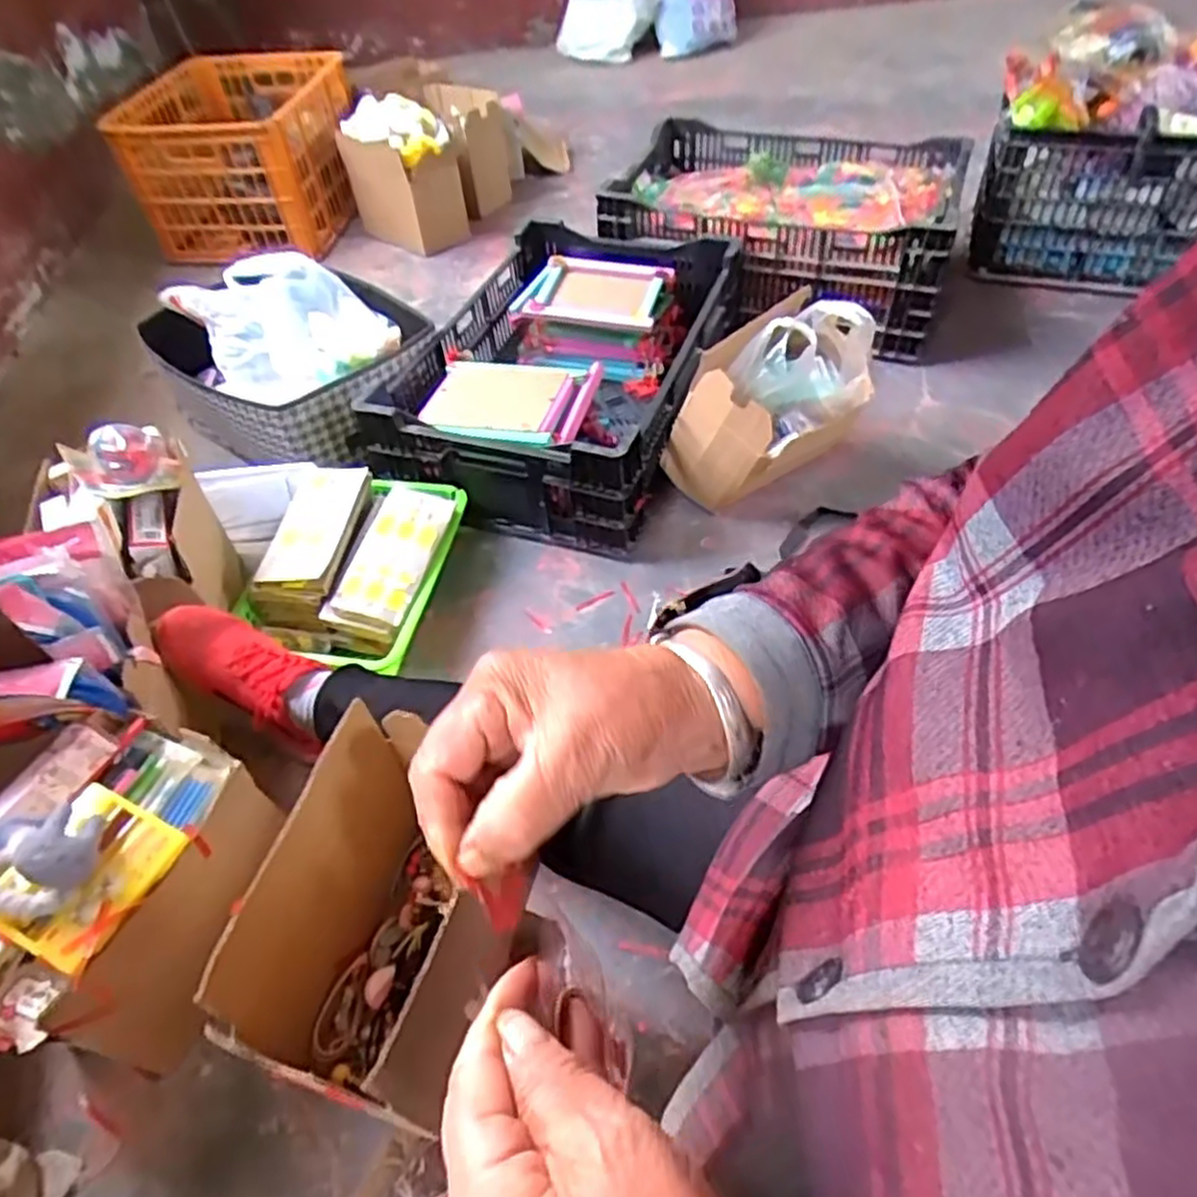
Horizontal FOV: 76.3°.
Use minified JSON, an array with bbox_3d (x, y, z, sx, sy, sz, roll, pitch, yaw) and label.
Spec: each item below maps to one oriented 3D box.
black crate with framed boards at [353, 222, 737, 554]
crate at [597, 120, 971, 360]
[{"bbox_3d":[-0.049,-0.374,1.228,0.421,0.167,0.605,13,52,15],"label":"black crate with framed boards"},{"bbox_3d":[0.354,-0.697,1.454,0.613,0.213,0.453,21,54,20],"label":"crate"}]

